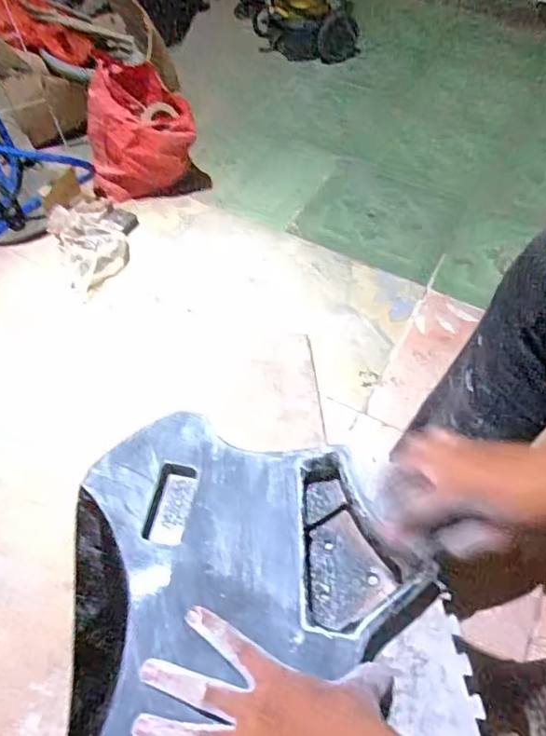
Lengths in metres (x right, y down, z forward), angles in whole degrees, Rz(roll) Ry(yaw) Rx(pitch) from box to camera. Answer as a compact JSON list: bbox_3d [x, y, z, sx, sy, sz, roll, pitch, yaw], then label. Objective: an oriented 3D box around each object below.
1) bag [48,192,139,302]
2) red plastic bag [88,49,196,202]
[{"bbox_3d":[-0.409,-0.309,1.256,0.203,0.103,0.257,-20,59,-16],"label":"bag"},{"bbox_3d":[-0.331,-0.582,1.335,0.258,0.276,0.155,-7,56,-7],"label":"red plastic bag"}]

